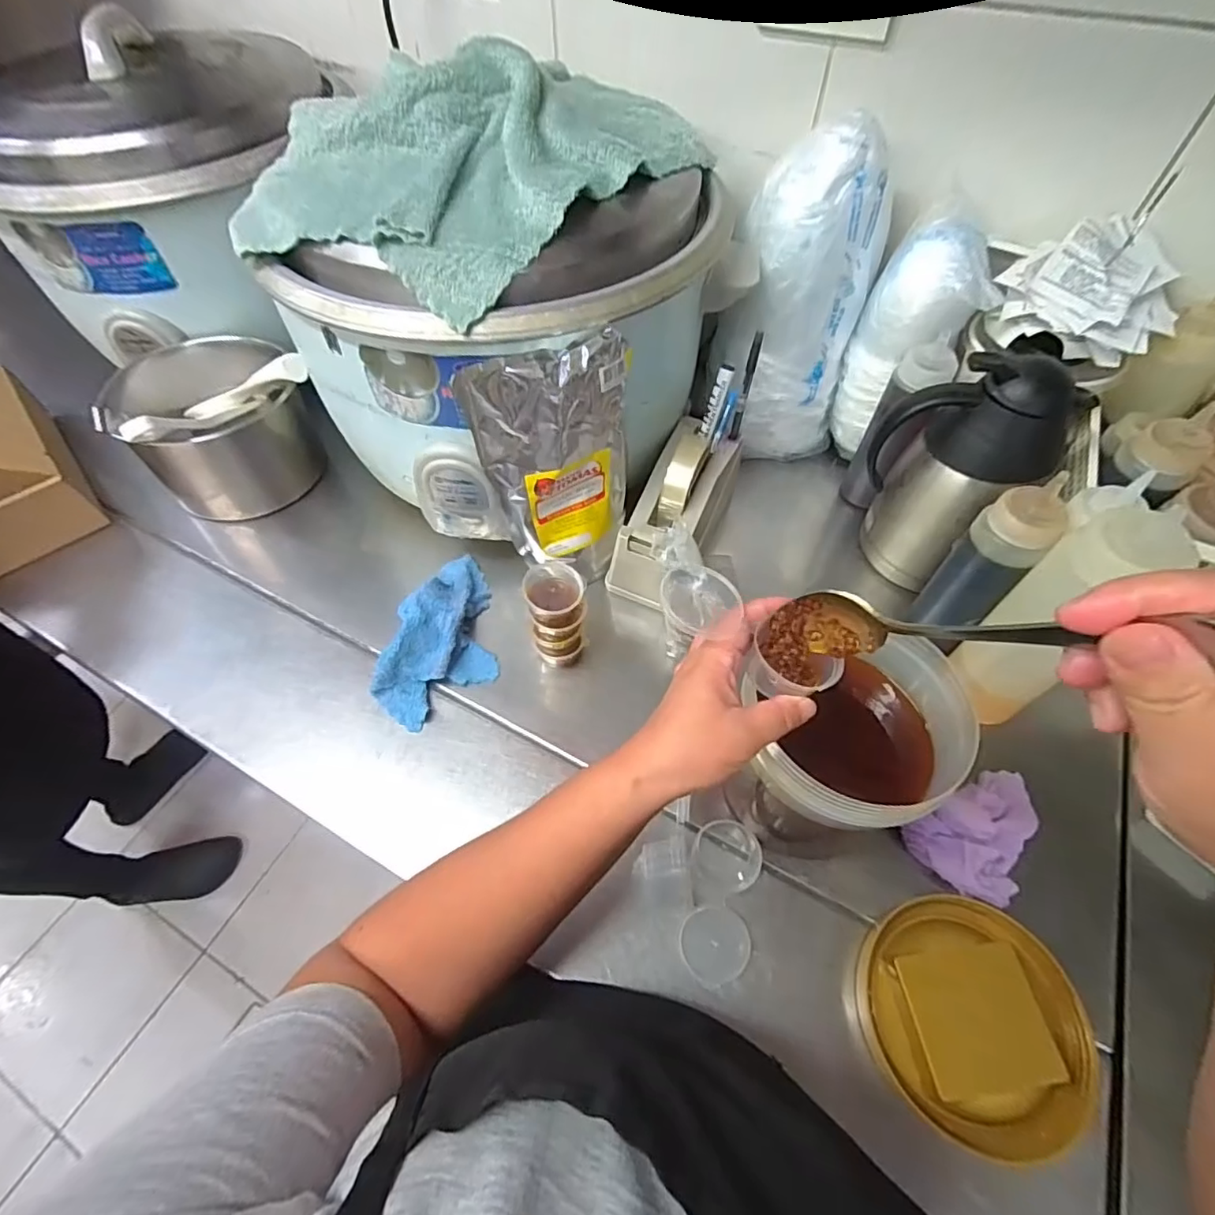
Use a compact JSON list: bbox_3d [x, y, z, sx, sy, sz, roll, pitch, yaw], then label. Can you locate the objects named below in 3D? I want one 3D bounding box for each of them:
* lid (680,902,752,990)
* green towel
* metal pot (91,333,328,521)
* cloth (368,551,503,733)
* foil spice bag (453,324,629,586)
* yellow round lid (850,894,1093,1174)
[{"bbox_3d":[0.079,0.248,0.417,0.049,0.006,0.050,0,56,0],"label":"lid"},{"bbox_3d":[-0.103,-0.385,0.472,0.261,0.099,0.357,30,62,19],"label":"green towel"},{"bbox_3d":[-0.434,-0.209,0.642,0.157,0.151,0.172,34,63,21],"label":"metal pot"},{"bbox_3d":[-0.149,0.023,0.544,0.091,0.048,0.180,16,58,11],"label":"cloth"},{"bbox_3d":[-0.034,-0.120,0.516,0.134,0.247,0.026,-25,55,-9],"label":"foil spice bag"},{"bbox_3d":[0.248,0.275,0.385,0.140,0.027,0.138,0,56,0],"label":"yellow round lid"}]

